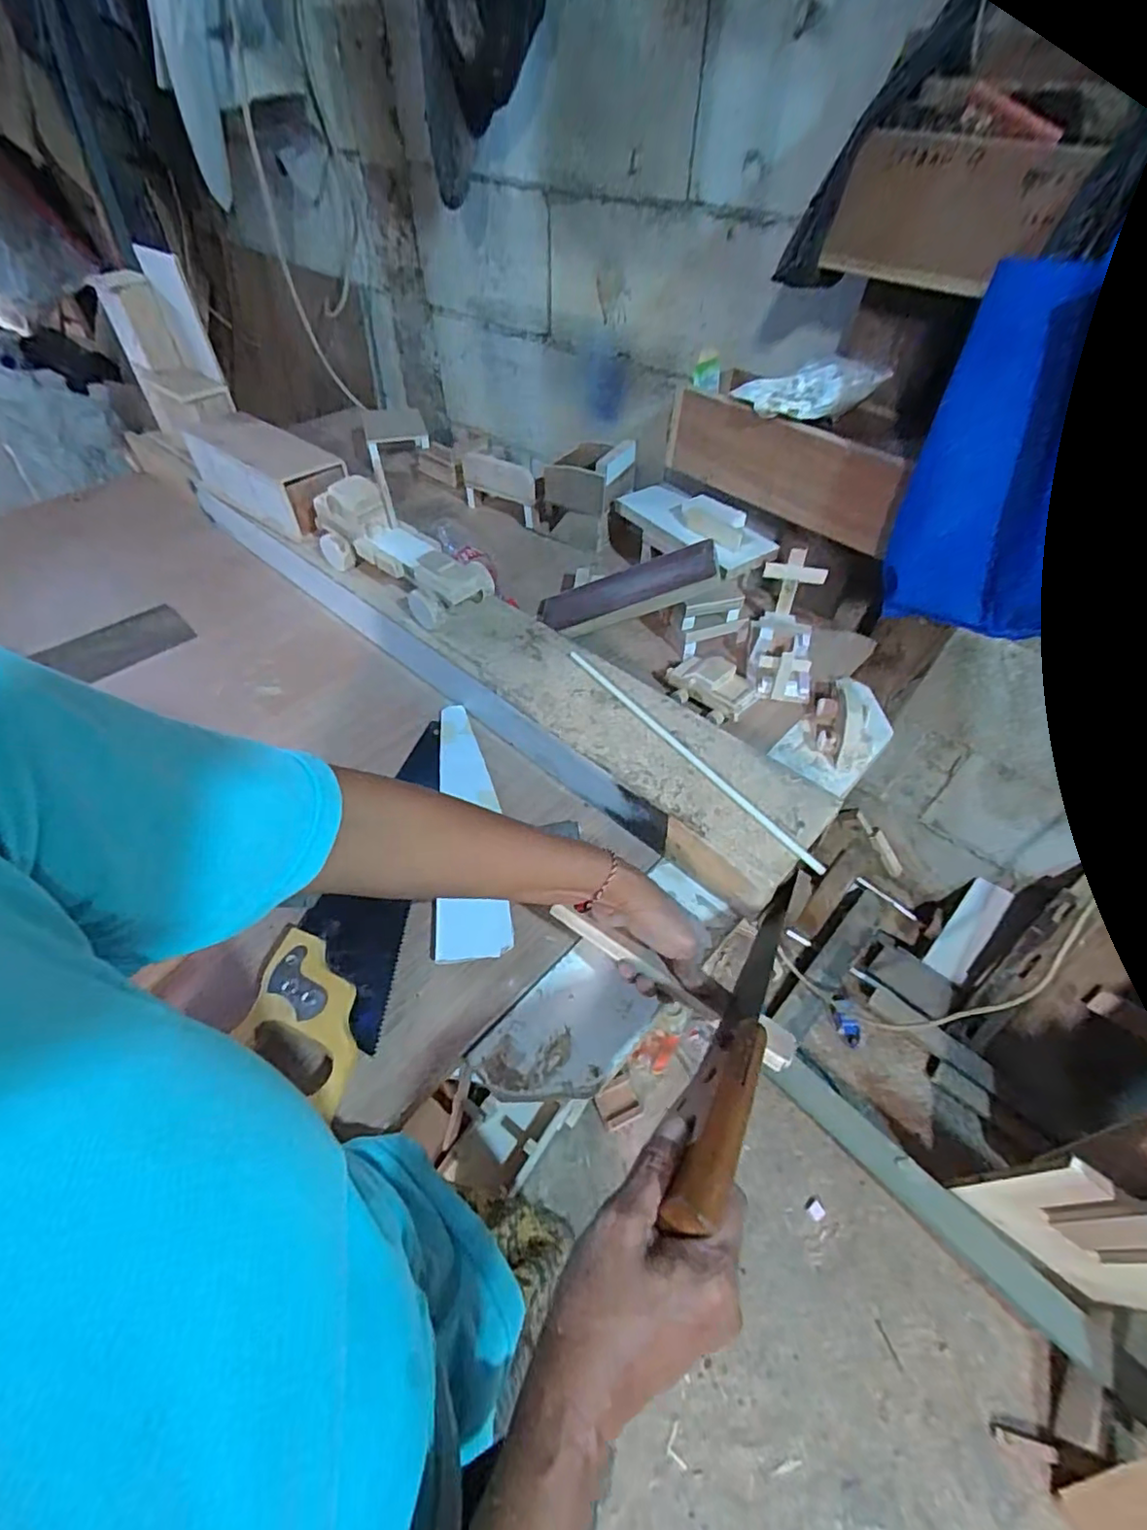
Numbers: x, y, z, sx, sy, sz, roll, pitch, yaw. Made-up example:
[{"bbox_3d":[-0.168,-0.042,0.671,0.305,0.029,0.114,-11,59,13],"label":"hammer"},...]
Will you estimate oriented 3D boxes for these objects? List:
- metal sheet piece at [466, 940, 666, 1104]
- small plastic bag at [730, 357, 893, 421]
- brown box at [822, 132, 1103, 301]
[{"bbox_3d":[-0.006,0.208,0.466,0.091,0.007,0.128,33,59,26],"label":"metal sheet piece"},{"bbox_3d":[0.267,-0.427,0.687,0.161,0.057,0.046,8,47,24],"label":"small plastic bag"},{"bbox_3d":[0.345,-0.514,0.563,0.196,0.102,0.028,32,54,21],"label":"brown box"}]

